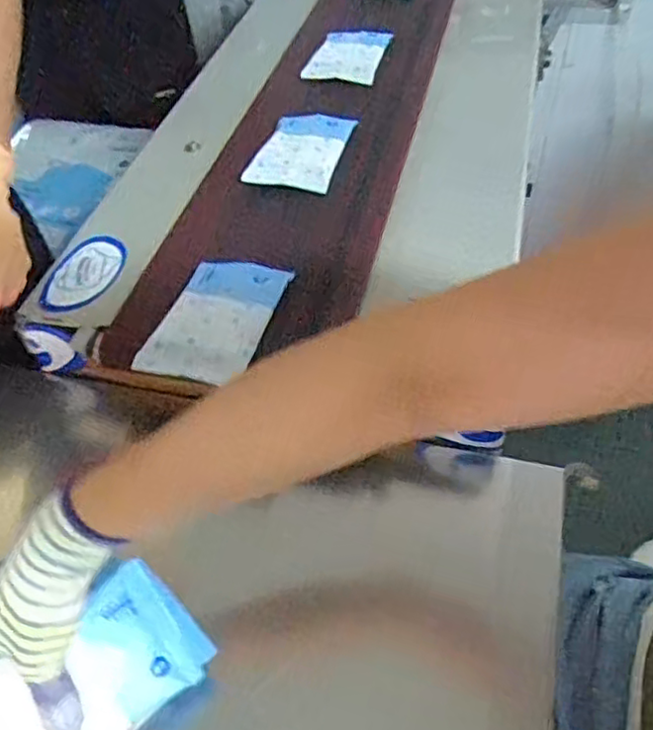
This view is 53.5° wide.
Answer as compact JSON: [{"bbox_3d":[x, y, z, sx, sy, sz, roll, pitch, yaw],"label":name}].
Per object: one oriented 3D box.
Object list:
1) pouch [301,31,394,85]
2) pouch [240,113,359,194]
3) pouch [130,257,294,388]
[{"bbox_3d":[0.026,-0.389,0.815,0.090,0.017,0.110,10,53,13],"label":"pouch"},{"bbox_3d":[-0.026,-0.229,0.682,0.089,0.009,0.130,12,53,15],"label":"pouch"},{"bbox_3d":[-0.087,-0.040,0.522,0.082,0.011,0.133,15,54,16],"label":"pouch"}]

